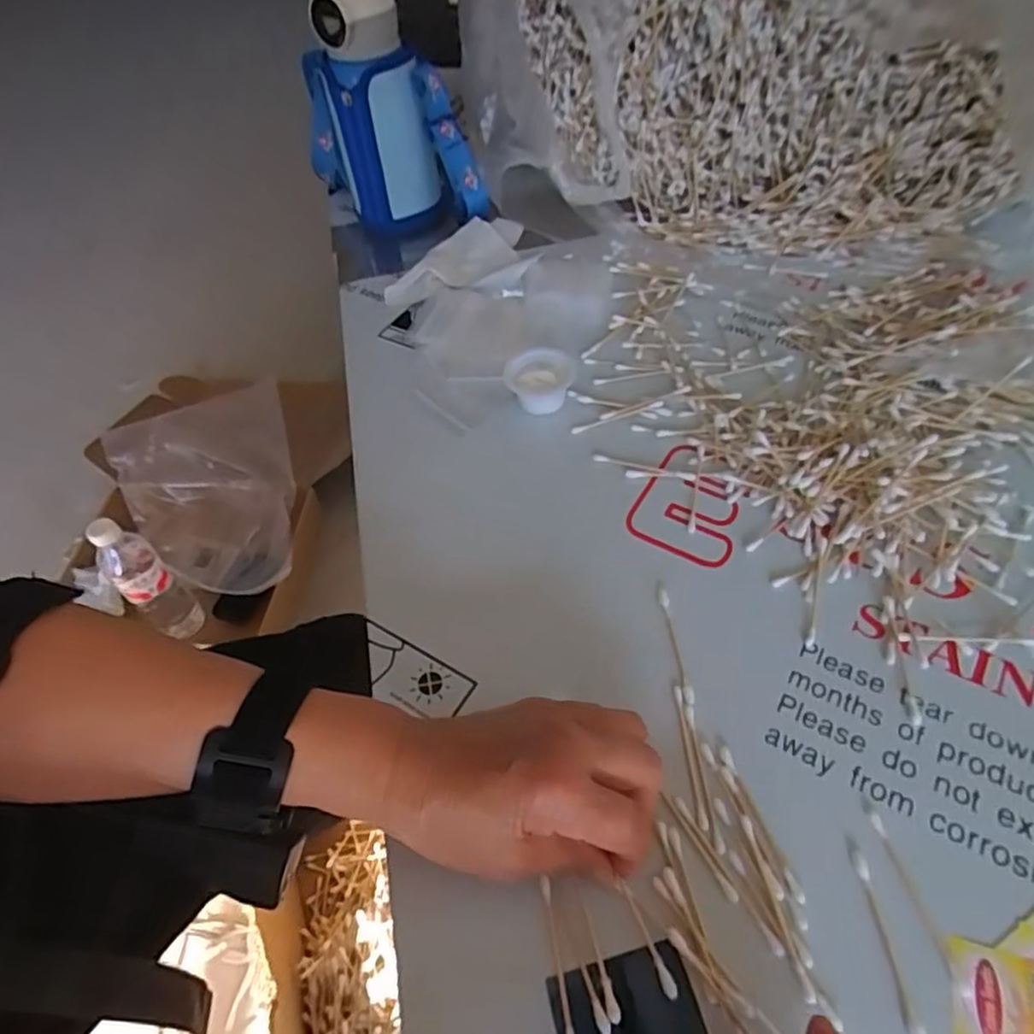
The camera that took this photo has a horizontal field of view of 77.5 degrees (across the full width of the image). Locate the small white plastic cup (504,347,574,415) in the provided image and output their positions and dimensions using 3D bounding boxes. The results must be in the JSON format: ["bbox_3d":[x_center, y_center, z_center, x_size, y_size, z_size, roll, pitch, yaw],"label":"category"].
[{"bbox_3d":[0.019,-0.106,0.494,0.049,0.021,0.049,-3,54,3],"label":"small white plastic cup"}]

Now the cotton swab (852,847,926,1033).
[{"bbox_3d":[0.160,0.183,0.277,0.006,0.004,0.072,-5,53,2],"label":"cotton swab"}]

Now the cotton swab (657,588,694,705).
[{"bbox_3d":[0.091,0.074,0.371,0.006,0.007,0.070,-6,53,1],"label":"cotton swab"}]

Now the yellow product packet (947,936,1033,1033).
[{"bbox_3d":[0.202,0.200,0.262,0.044,0.004,0.040,12,56,13],"label":"yellow product packet"}]

